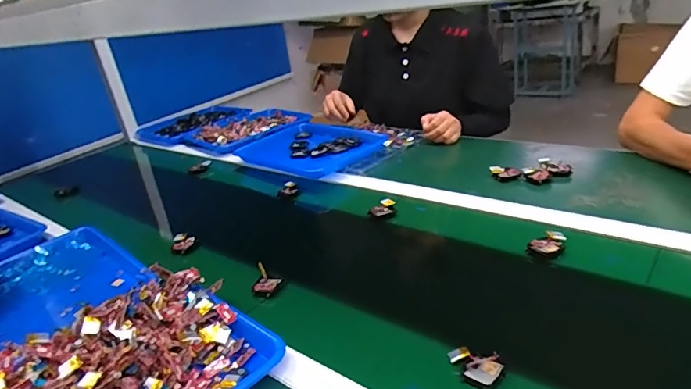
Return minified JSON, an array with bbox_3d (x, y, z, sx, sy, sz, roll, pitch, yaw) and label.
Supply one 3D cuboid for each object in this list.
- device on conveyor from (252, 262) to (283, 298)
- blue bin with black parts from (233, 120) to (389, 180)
[{"bbox_3d":[-0.113,0.123,0.674,0.035,0.031,0.040,0,27,21],"label":"device on conveyor"},{"bbox_3d":[-0.094,-0.123,1.163,0.335,0.044,0.239,14,34,42],"label":"blue bin with black parts"}]

